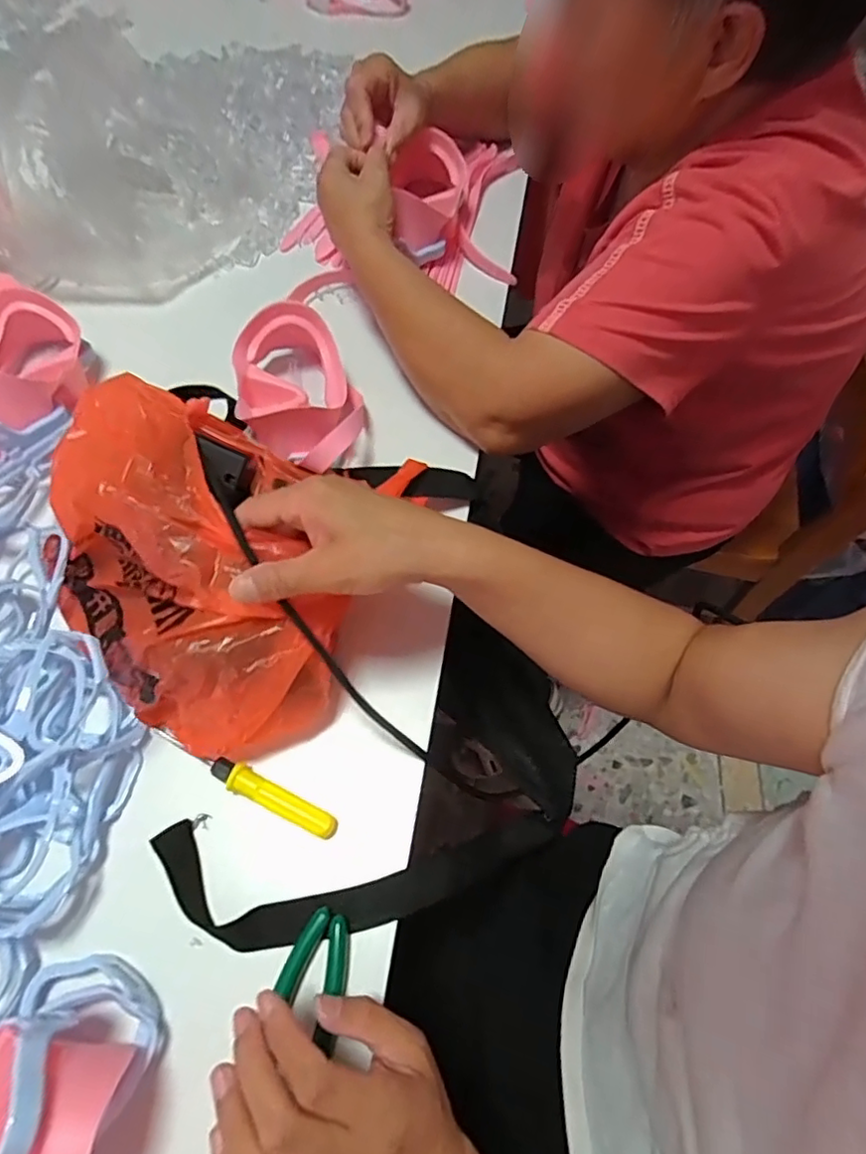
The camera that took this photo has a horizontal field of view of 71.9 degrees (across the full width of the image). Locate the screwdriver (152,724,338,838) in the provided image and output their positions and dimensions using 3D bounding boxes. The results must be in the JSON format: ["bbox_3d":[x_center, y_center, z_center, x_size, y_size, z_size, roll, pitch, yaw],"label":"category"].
[{"bbox_3d":[-0.122,0.130,0.382,0.135,0.021,0.016,24,65,12],"label":"screwdriver"}]

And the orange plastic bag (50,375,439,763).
[{"bbox_3d":[-0.146,-0.018,0.383,0.203,0.117,0.226,13,63,7],"label":"orange plastic bag"}]

